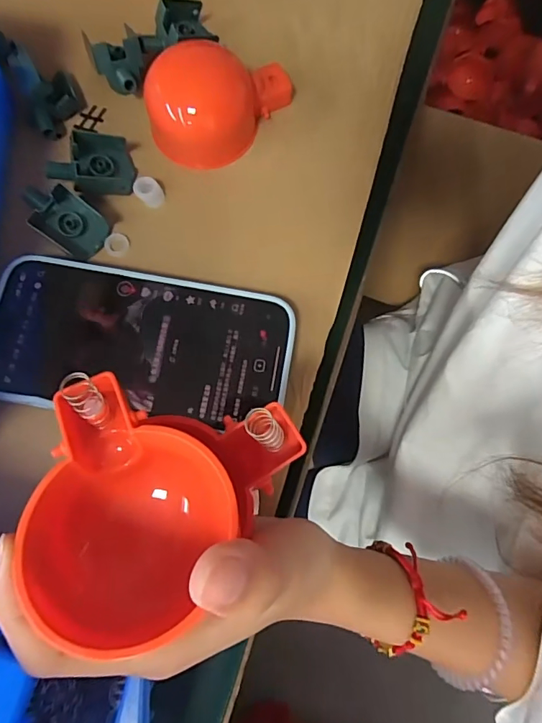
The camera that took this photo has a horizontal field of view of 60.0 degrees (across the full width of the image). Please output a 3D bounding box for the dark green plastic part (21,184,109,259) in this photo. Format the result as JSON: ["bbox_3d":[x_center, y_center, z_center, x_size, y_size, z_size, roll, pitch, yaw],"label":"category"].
[{"bbox_3d":[-0.111,-0.076,0.251,0.045,0.011,0.027,36,78,-21],"label":"dark green plastic part"}]

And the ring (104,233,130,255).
[{"bbox_3d":[-0.084,-0.064,0.256,0.013,0.004,0.013,0,74,2],"label":"ring"}]

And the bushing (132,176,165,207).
[{"bbox_3d":[-0.068,-0.094,0.261,0.014,0.010,0.014,0,74,2],"label":"bushing"}]

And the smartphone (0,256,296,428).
[{"bbox_3d":[-0.065,-0.011,0.233,0.147,0.014,0.071,6,74,4],"label":"smartphone"}]

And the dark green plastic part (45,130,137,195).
[{"bbox_3d":[-0.098,-0.105,0.255,0.043,0.025,0.028,-23,74,-5],"label":"dark green plastic part"}]

